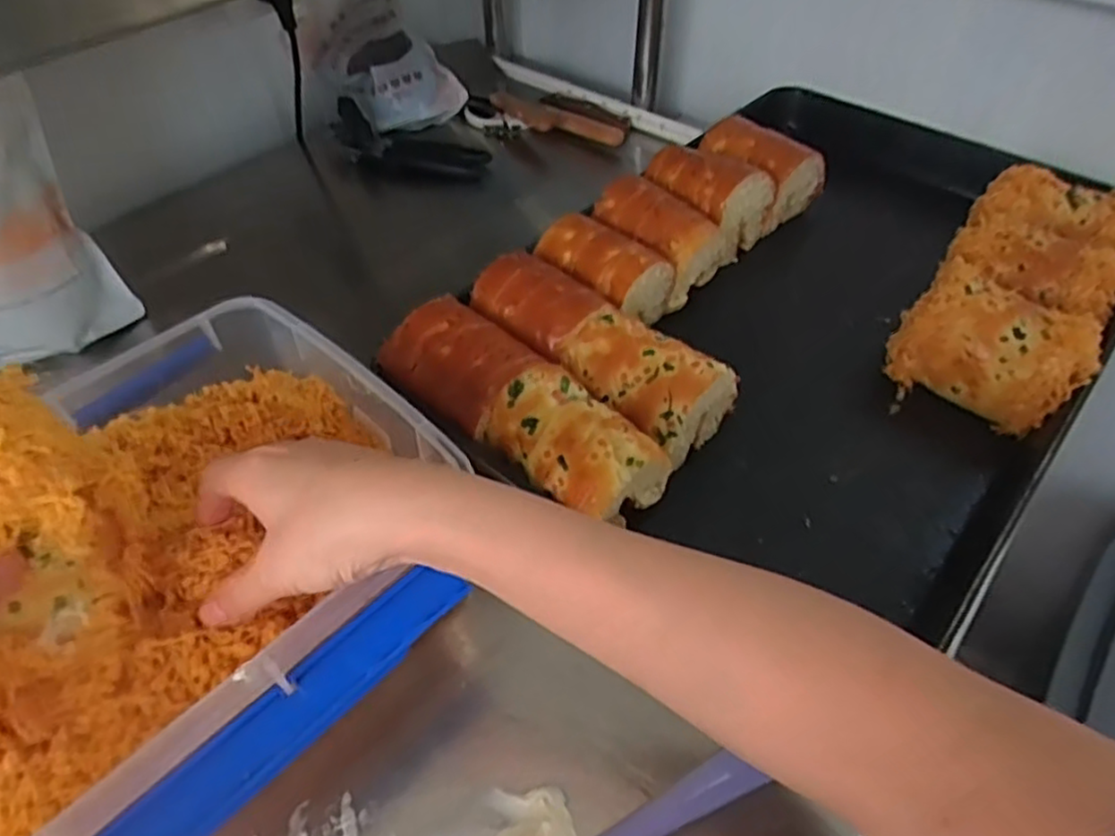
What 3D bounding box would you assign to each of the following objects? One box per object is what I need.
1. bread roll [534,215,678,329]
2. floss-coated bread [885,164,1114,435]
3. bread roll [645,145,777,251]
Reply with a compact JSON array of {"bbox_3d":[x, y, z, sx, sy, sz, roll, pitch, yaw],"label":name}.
[{"bbox_3d":[0.035,-0.116,0.578,0.104,0.060,0.076,30,56,24],"label":"bread roll"},{"bbox_3d":[0.371,-0.110,0.566,0.124,0.064,0.270,29,56,24],"label":"floss-coated bread"},{"bbox_3d":[0.133,-0.203,0.656,0.104,0.071,0.087,35,58,27],"label":"bread roll"}]

